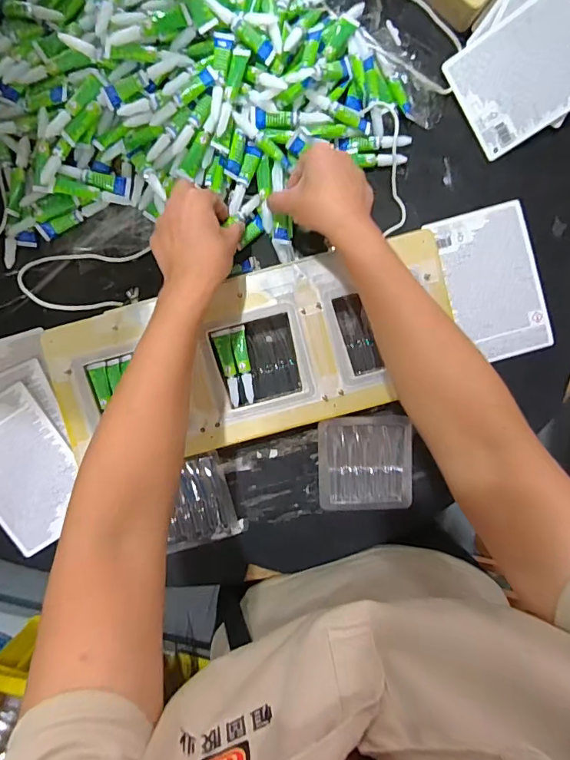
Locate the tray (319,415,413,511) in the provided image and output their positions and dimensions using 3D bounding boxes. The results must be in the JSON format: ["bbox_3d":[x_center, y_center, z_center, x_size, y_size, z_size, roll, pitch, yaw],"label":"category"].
[{"bbox_3d":[0.090,0.094,0.501,0.102,0.029,0.105,-2,93,-1],"label":"tray"}]

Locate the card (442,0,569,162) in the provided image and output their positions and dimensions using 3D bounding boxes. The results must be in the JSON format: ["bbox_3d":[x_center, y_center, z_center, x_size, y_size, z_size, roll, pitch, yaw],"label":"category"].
[{"bbox_3d":[0.271,-0.335,0.464,0.167,0.005,0.115,-30,98,19],"label":"card"}]

